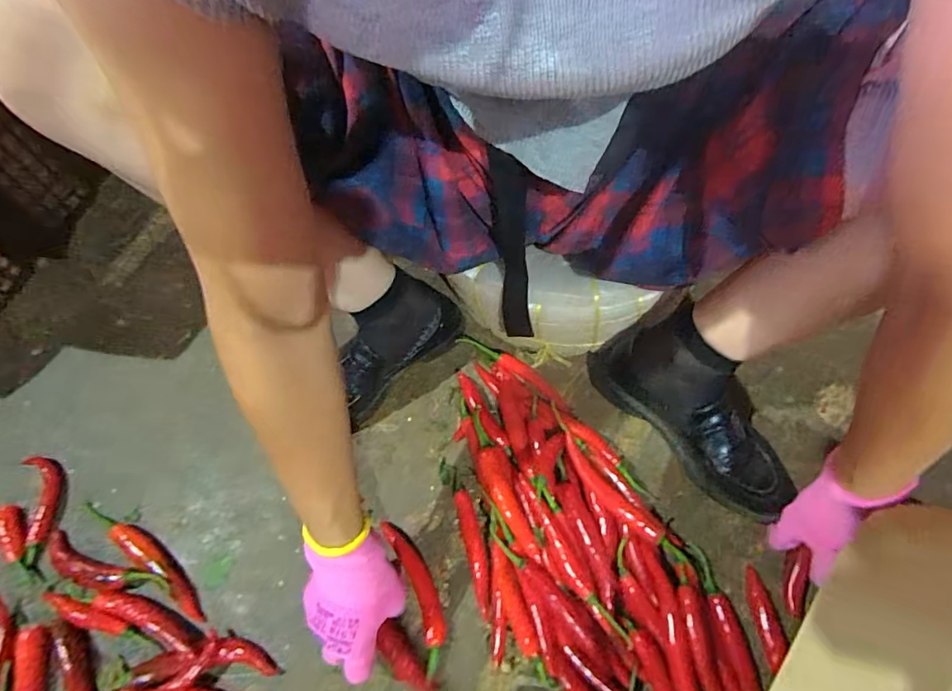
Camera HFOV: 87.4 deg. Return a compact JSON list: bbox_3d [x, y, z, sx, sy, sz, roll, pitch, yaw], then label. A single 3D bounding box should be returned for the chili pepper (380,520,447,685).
[{"bbox_3d":[-0.060,0.253,0.513,0.030,0.014,0.149,-22,66,-7],"label":"chili pepper"}]

